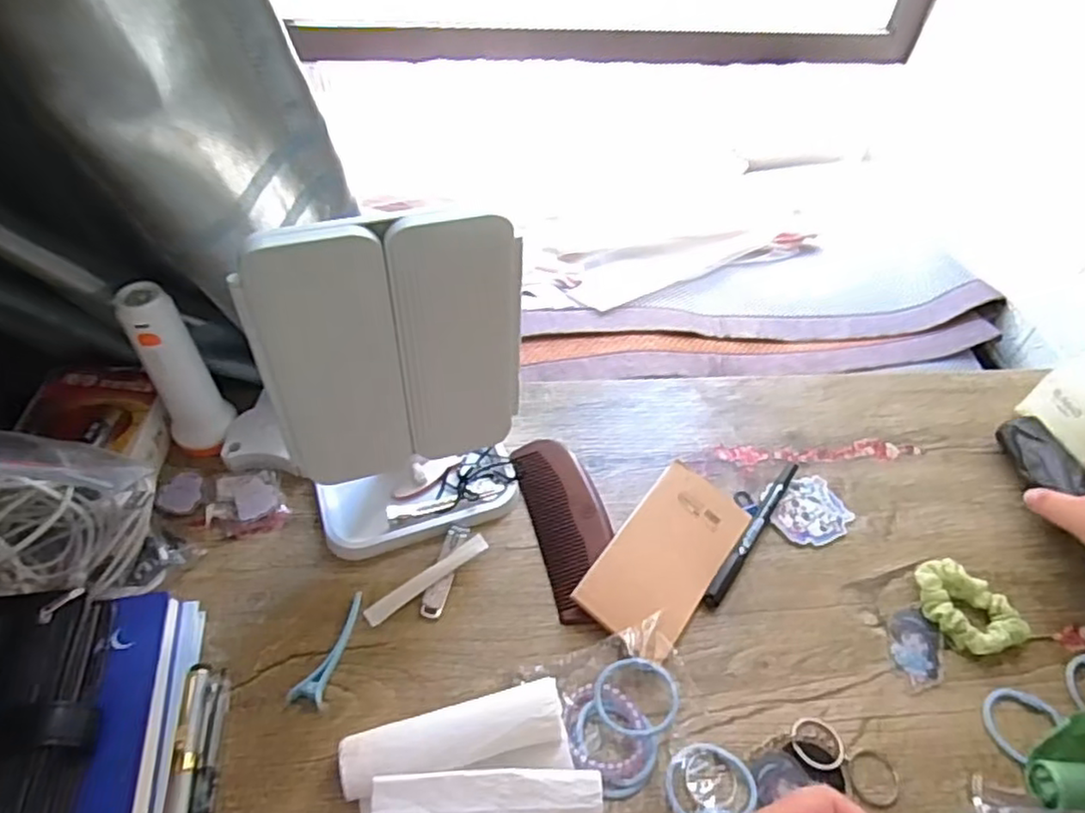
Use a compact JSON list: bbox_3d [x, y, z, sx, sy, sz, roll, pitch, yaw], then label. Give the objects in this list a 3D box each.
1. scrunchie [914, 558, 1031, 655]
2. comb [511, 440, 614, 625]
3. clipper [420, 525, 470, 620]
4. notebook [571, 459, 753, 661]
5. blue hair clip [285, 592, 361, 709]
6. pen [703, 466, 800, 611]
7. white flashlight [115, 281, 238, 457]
[{"bbox_3d":[0.285,0.137,0.452,0.070,0.021,0.048,36,56,24],"label":"scrunchie"},{"bbox_3d":[0.021,0.083,0.486,0.055,0.014,0.141,-11,51,-13],"label":"comb"},{"bbox_3d":[-0.066,0.111,0.458,0.016,0.015,0.066,12,50,6],"label":"clipper"},{"bbox_3d":[0.088,0.101,0.458,0.073,0.016,0.142,37,55,12],"label":"notebook"},{"bbox_3d":[-0.128,0.151,0.418,0.019,0.013,0.075,20,51,12],"label":"blue hair clip"},{"bbox_3d":[0.154,0.089,0.486,0.010,0.013,0.138,31,54,20],"label":"pen"},{"bbox_3d":[-0.252,-0.020,0.465,0.043,0.134,0.036,-29,57,-25],"label":"white flashlight"}]

